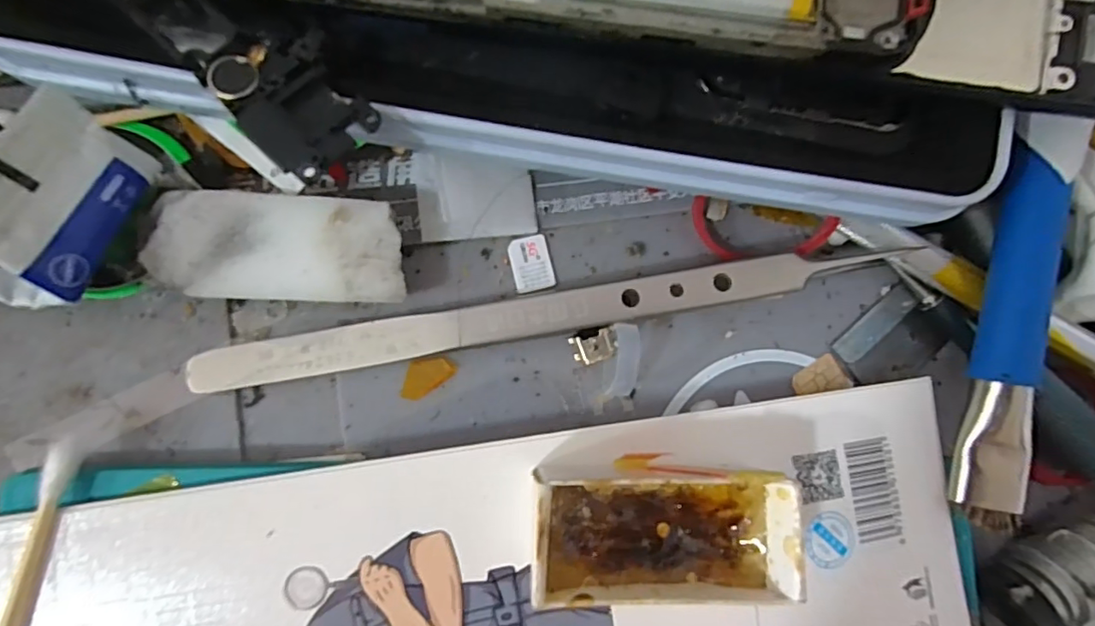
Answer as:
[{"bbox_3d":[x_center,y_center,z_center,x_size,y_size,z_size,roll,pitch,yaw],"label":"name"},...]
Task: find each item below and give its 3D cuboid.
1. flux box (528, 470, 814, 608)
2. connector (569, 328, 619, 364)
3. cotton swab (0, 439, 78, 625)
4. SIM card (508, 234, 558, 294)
[{"bbox_3d":[0.020,0.041,0.100,0.046,0.019,0.021,0,84,-7],"label":"flux box"},{"bbox_3d":[0.010,0.008,0.119,0.009,0.004,0.007,-16,86,-9],"label":"connector"},{"bbox_3d":[-0.094,0.058,0.092,0.004,0.004,0.071,12,83,-6],"label":"cotton swab"},{"bbox_3d":[-0.004,-0.011,0.122,0.009,0.004,0.013,-13,86,-10],"label":"SIM card"}]

